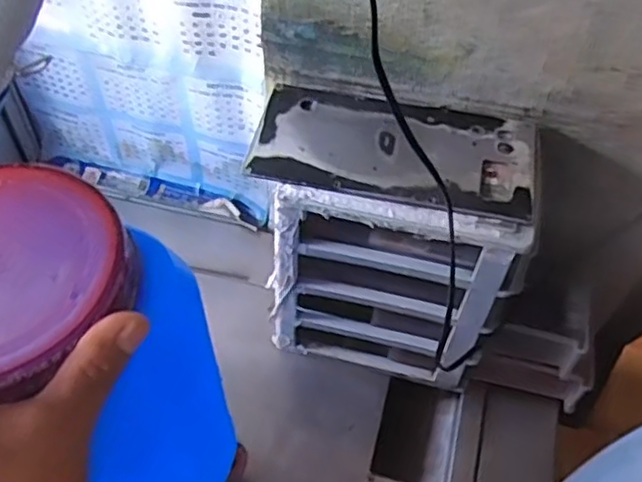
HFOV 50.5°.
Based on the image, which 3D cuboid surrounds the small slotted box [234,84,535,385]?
[{"bbox_3d":[0.061,0.002,0.671,0.229,0.240,0.157,9,54,6],"label":"small slotted box"}]

